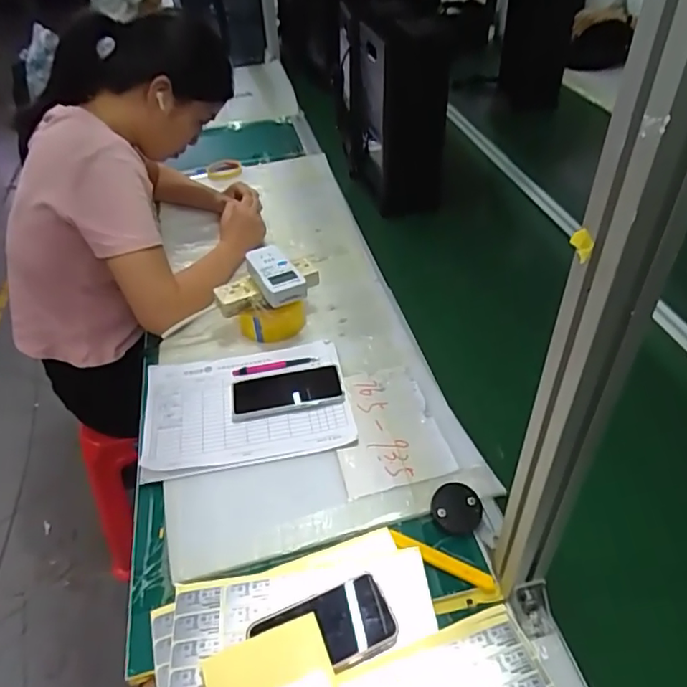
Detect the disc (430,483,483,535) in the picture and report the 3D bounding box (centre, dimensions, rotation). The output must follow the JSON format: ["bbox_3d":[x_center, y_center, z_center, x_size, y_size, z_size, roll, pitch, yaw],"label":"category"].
[{"bbox_3d":[0.136,0.198,0.684,0.060,0.015,0.060,2,59,-3],"label":"disc"}]

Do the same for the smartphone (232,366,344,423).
[{"bbox_3d":[-0.083,0.068,0.832,0.159,0.010,0.084,-8,43,-4],"label":"smartphone"}]

